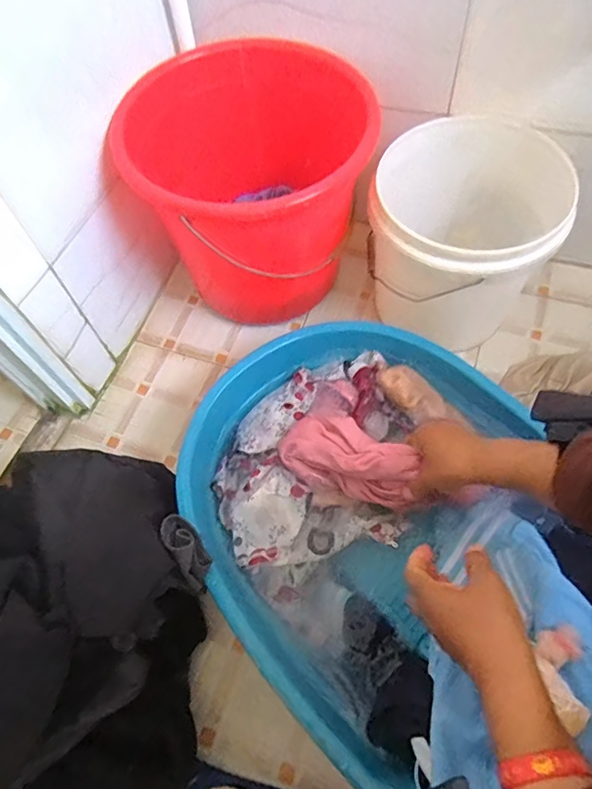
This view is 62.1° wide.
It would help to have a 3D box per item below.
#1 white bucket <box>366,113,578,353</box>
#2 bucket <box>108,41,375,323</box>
[{"bbox_3d":[0.230,-0.217,0.765,0.273,0.281,0.240,27,66,18],"label":"white bucket"},{"bbox_3d":[-0.060,-0.299,0.756,0.293,0.320,0.310,-2,61,3],"label":"bucket"}]

